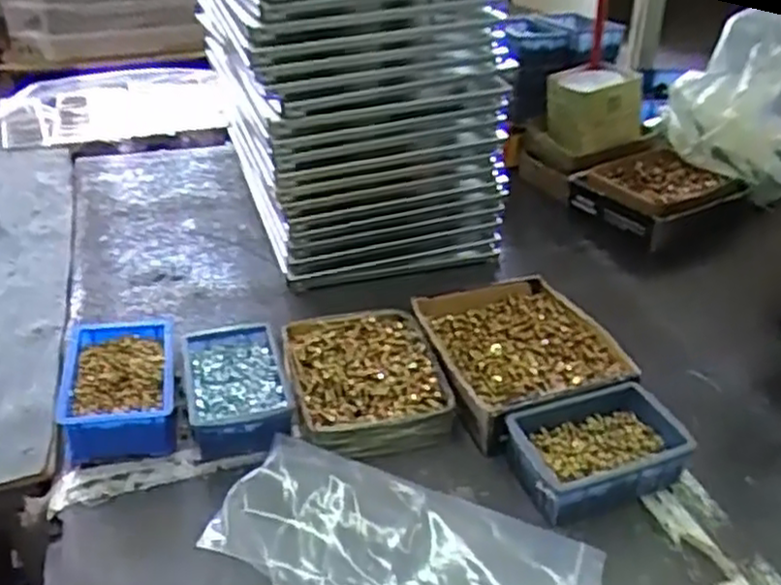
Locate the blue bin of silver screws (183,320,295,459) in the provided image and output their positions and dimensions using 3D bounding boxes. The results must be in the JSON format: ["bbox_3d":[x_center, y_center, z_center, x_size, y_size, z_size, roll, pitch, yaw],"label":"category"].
[{"bbox_3d":[-0.154,0.094,0.732,0.096,0.050,0.153,-6,35,-14],"label":"blue bin of silver screws"}]

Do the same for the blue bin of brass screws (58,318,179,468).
[{"bbox_3d":[-0.264,0.091,0.719,0.104,0.049,0.152,-6,35,-14],"label":"blue bin of brass screws"}]

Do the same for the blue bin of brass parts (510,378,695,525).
[{"bbox_3d":[0.188,0.141,0.669,0.154,0.048,0.099,-10,36,-19],"label":"blue bin of brass parts"}]

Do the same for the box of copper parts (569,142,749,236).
[{"bbox_3d":[0.384,-0.147,1.090,0.206,0.059,0.157,-18,37,-27],"label":"box of copper parts"}]

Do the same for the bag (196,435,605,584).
[{"bbox_3d":[0.012,0.201,0.580,0.283,0.020,0.140,14,35,20],"label":"bag"}]

